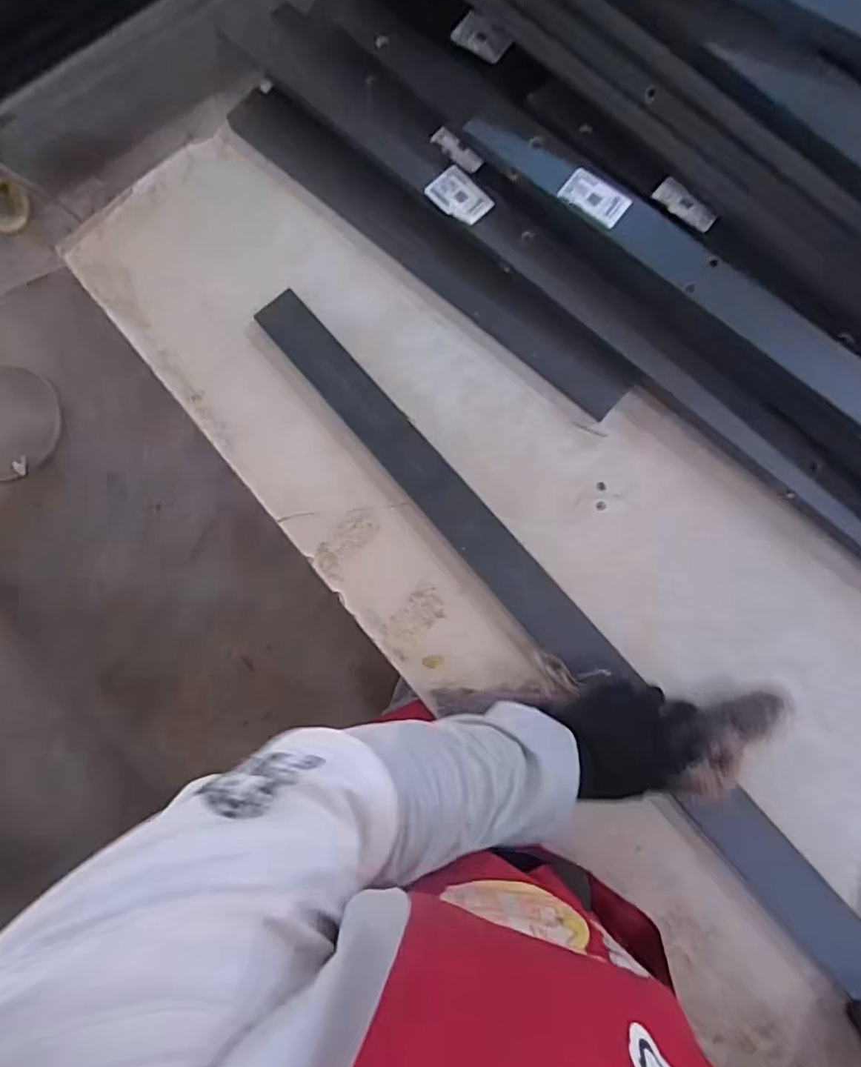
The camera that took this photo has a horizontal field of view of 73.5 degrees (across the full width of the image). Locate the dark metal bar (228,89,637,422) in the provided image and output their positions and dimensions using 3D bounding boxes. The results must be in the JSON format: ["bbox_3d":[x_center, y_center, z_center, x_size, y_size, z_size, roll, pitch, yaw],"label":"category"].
[{"bbox_3d":[-0.011,-0.296,0.587,0.511,0.027,0.056,41,88,8],"label":"dark metal bar"}]

